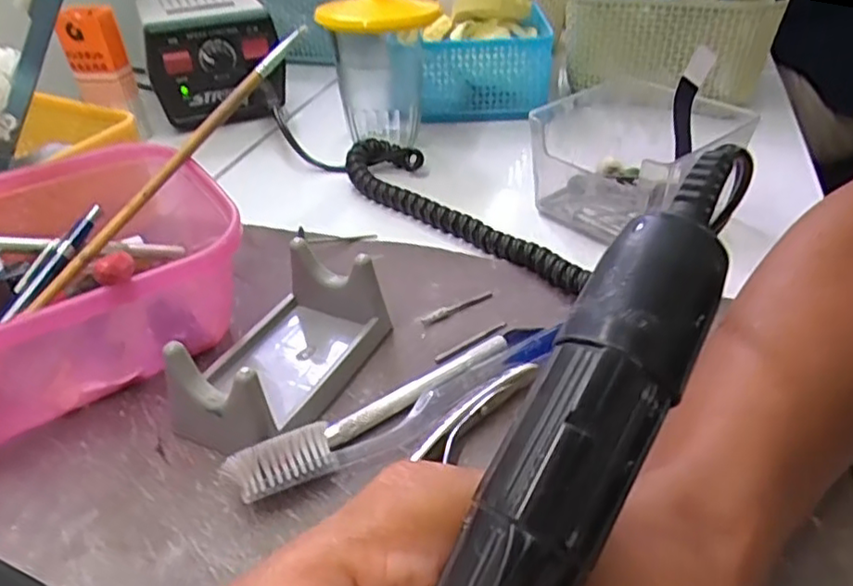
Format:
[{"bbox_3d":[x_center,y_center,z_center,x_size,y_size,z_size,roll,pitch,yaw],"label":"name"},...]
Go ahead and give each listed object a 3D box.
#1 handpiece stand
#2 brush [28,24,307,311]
[{"bbox_3d":[-0.065,0.021,0.284,0.059,0.040,0.097,15,40,22],"label":"handpiece stand"},{"bbox_3d":[-0.118,-0.067,0.318,0.013,0.009,0.186,20,62,27],"label":"brush"}]

